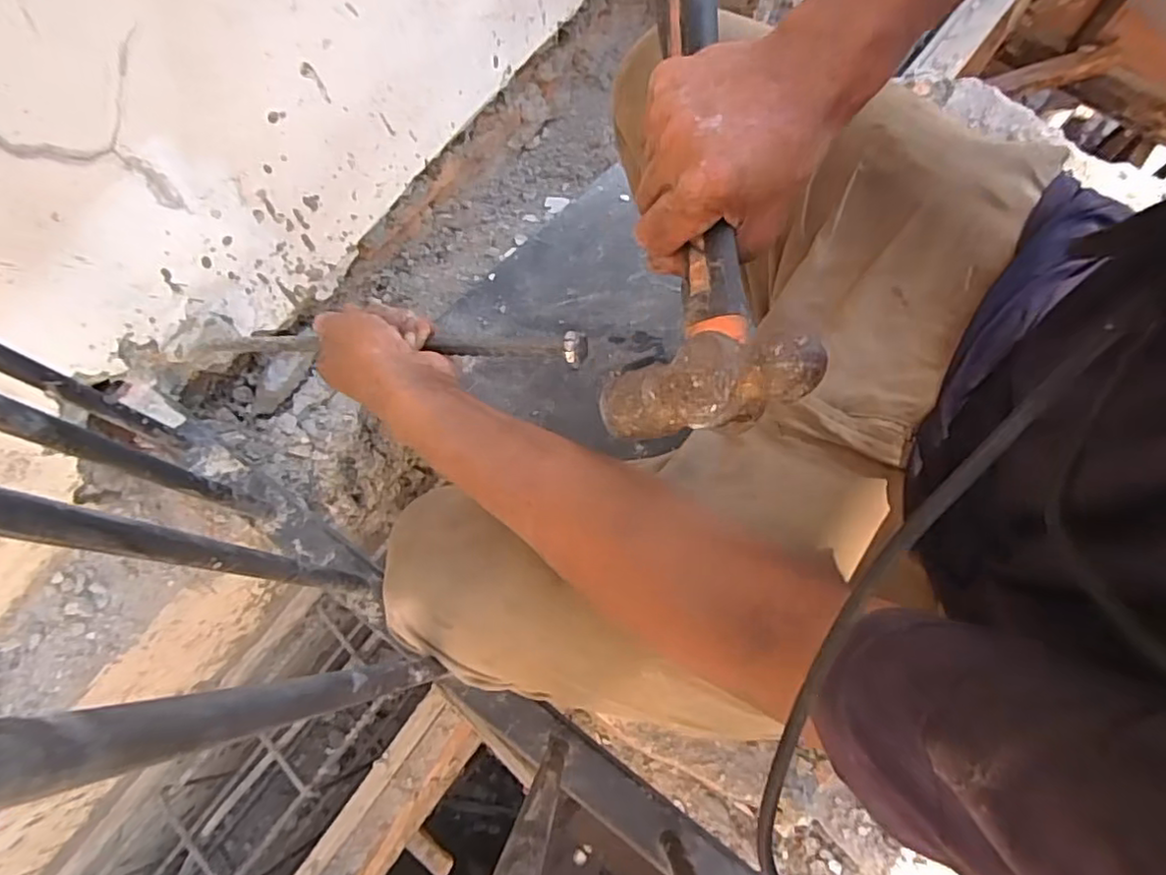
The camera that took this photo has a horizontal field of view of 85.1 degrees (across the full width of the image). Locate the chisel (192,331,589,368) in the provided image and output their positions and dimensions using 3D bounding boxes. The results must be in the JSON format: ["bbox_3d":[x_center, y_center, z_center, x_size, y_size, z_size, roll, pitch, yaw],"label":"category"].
[{"bbox_3d":[-0.173,-0.069,0.466,0.408,0.022,0.023,5,69,32],"label":"chisel"}]

